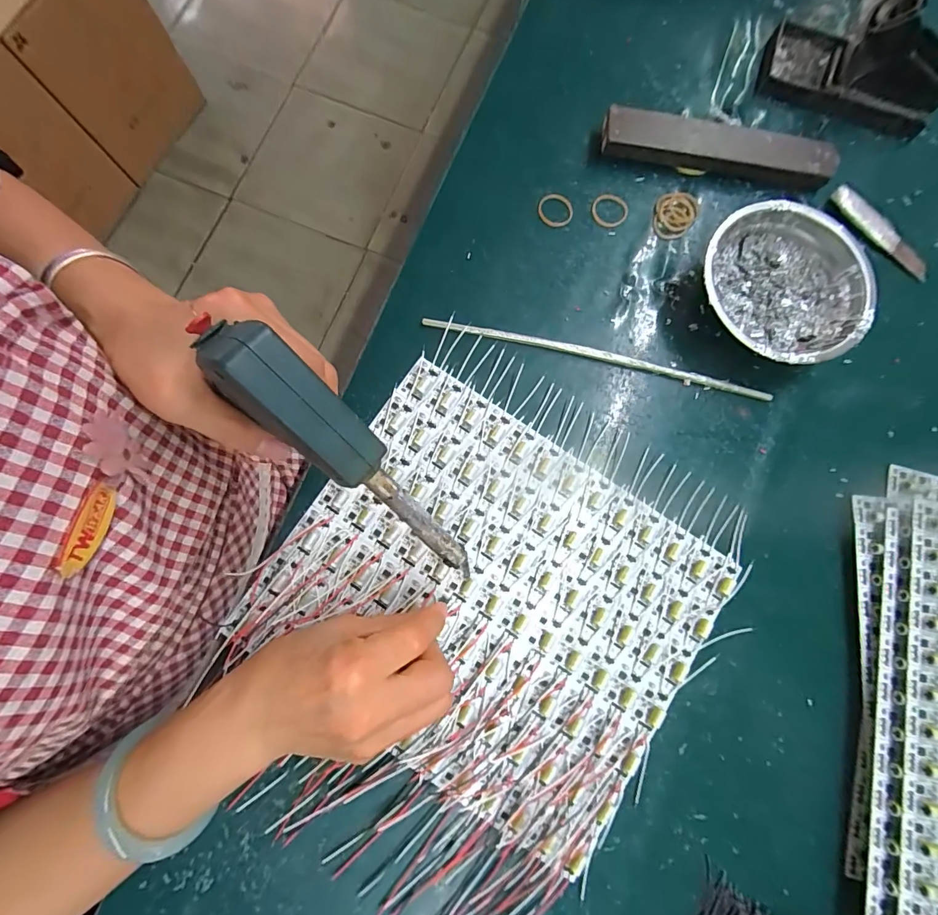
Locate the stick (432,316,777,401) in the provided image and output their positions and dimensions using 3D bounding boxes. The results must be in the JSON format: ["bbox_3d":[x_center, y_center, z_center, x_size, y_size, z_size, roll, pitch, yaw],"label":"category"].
[{"bbox_3d":[0.102,-0.081,0.328,0.276,0.008,0.011,12,80,1],"label":"stick"}]

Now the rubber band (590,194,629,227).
[{"bbox_3d":[0.119,-0.209,0.352,0.031,0.005,0.029,0,80,-1],"label":"rubber band"}]

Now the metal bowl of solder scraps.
[{"bbox_3d":[0.242,-0.128,0.324,0.117,0.040,0.122,0,80,-1],"label":"metal bowl of solder scraps"}]

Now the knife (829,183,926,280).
[{"bbox_3d":[0.352,-0.191,0.353,0.103,0.015,0.018,41,82,6],"label":"knife"}]

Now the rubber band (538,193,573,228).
[{"bbox_3d":[0.072,-0.208,0.350,0.030,0.005,0.030,12,80,1],"label":"rubber band"}]

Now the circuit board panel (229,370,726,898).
[{"bbox_3d":[0.016,0.099,0.295,0.283,0.013,0.236,33,81,5],"label":"circuit board panel"}]

